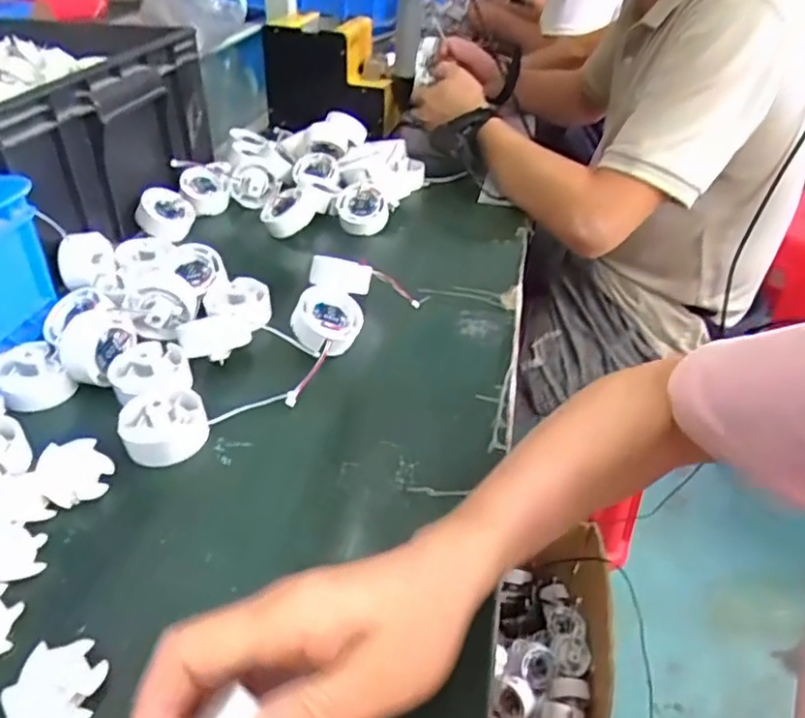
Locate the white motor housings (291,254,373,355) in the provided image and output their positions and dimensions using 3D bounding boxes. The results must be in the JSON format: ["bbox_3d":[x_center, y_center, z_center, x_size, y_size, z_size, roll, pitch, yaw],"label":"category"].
[{"bbox_3d":[-0.058,-0.052,0.524,0.053,0.029,0.111,7,39,0],"label":"white motor housings"}]

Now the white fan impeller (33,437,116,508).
[{"bbox_3d":[-0.206,0.070,0.386,0.040,0.013,0.040,-27,85,-29],"label":"white fan impeller"}]

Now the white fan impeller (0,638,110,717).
[{"bbox_3d":[-0.163,0.154,0.289,0.037,0.011,0.039,4,39,-3],"label":"white fan impeller"}]

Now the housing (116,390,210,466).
[{"bbox_3d":[-0.163,0.041,0.417,0.055,0.026,0.058,4,39,-3],"label":"housing"}]

